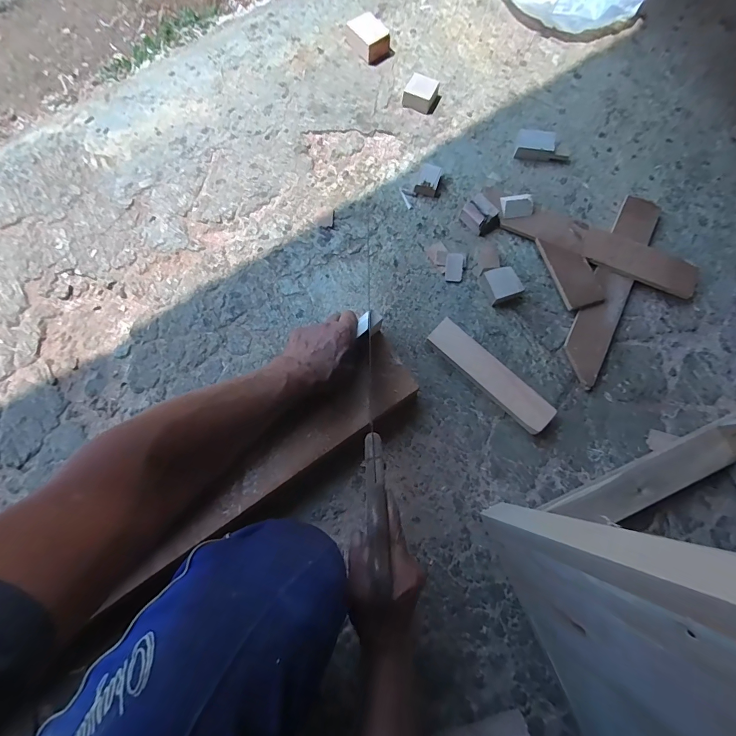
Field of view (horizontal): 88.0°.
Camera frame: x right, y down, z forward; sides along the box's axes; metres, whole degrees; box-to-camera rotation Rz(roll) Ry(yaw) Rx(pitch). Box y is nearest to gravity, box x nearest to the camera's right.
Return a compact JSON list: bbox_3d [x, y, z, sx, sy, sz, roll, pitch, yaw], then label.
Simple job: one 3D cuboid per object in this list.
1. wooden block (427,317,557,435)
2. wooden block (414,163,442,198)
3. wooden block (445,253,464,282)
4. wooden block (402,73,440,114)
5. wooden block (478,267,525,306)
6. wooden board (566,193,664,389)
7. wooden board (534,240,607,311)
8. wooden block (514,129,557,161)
[{"bbox_3d":[0.194,0.012,0.612,0.223,0.033,0.046,44,81,9],"label":"wooden block"},{"bbox_3d":[0.109,-0.340,0.692,0.039,0.034,0.042,17,78,4],"label":"wooden block"},{"bbox_3d":[0.150,-0.175,0.663,0.028,0.010,0.050,6,77,2],"label":"wooden block"},{"bbox_3d":[0.103,-0.529,0.733,0.058,0.033,0.055,30,79,7],"label":"wooden block"},{"bbox_3d":[0.225,-0.140,0.645,0.052,0.030,0.055,-20,78,-4],"label":"wooden block"},{"bbox_3d":[0.414,-0.140,0.649,0.063,0.022,0.358,26,79,6],"label":"wooden board"},{"bbox_3d":[0.344,-0.165,0.646,0.061,0.008,0.136,-20,74,14],"label":"wooden board"},{"bbox_3d":[0.309,-0.410,0.702,0.064,0.032,0.038,9,78,2],"label":"wooden block"}]

